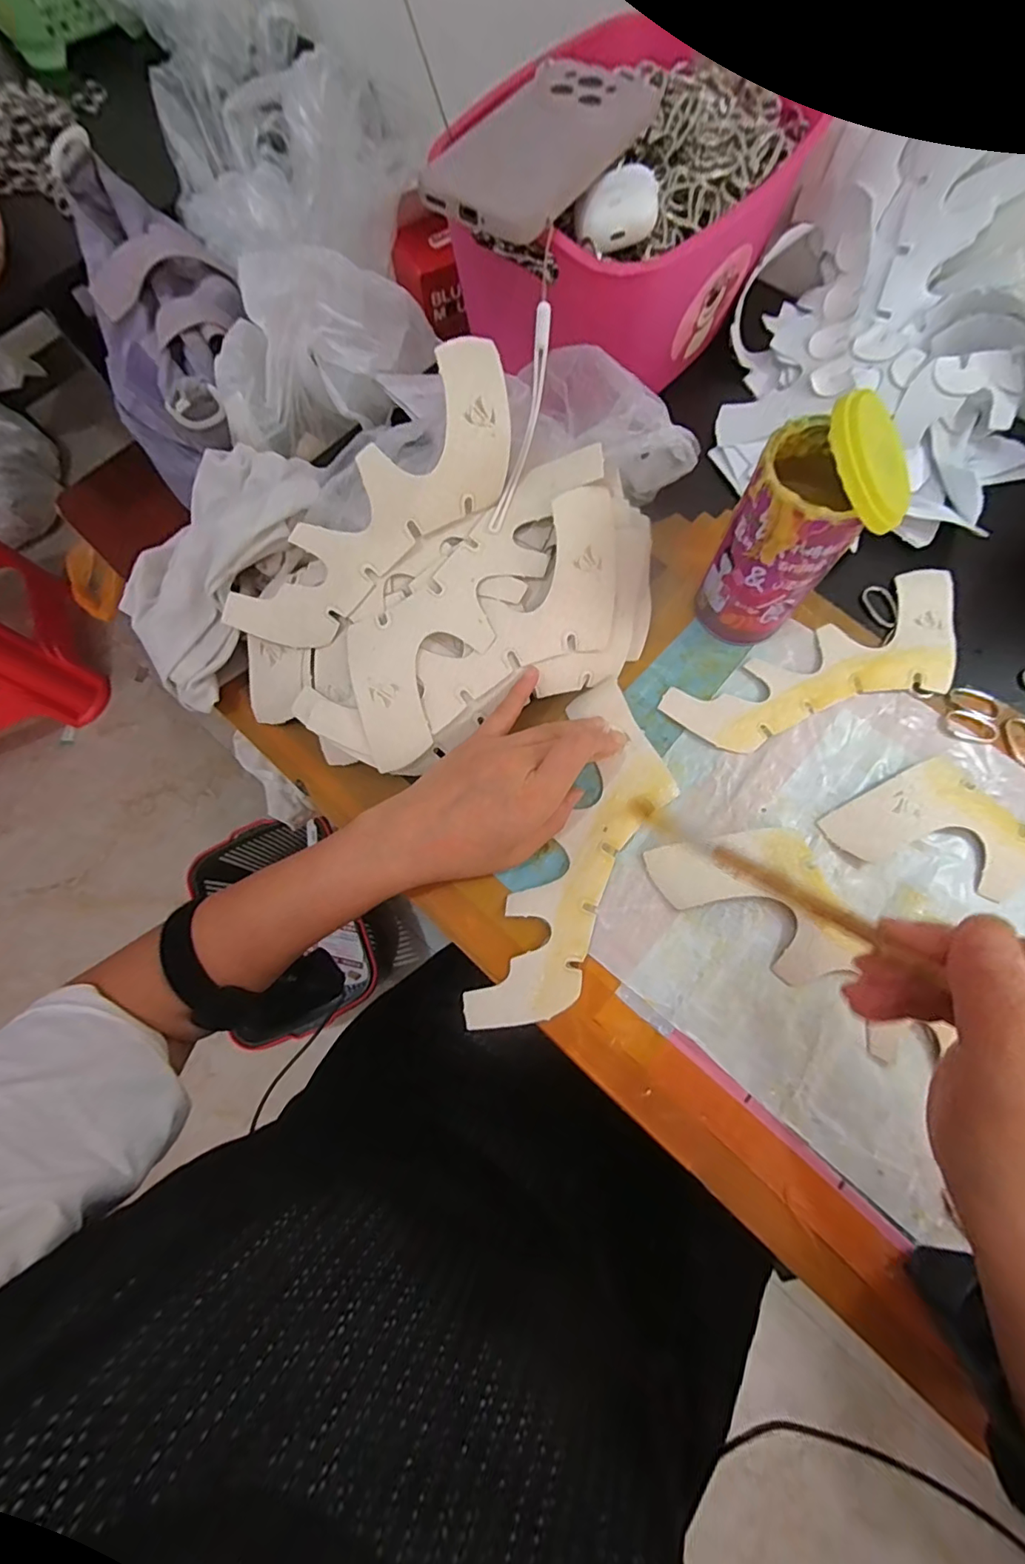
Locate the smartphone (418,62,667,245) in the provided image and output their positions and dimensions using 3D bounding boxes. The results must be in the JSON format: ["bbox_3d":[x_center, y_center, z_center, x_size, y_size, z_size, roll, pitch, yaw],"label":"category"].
[{"bbox_3d":[0.020,-0.378,0.311,0.074,0.014,0.159,35,79,-3],"label":"smartphone"}]

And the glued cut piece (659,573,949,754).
[{"bbox_3d":[0.218,-0.075,0.359,0.222,0.006,0.075,-27,76,-6],"label":"glued cut piece"}]

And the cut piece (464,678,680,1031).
[{"bbox_3d":[0.041,0.047,0.330,0.073,0.010,0.221,23,76,7],"label":"cut piece"}]

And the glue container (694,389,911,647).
[{"bbox_3d":[0.162,-0.142,0.309,0.069,0.145,0.058,35,78,10],"label":"glue container"}]

